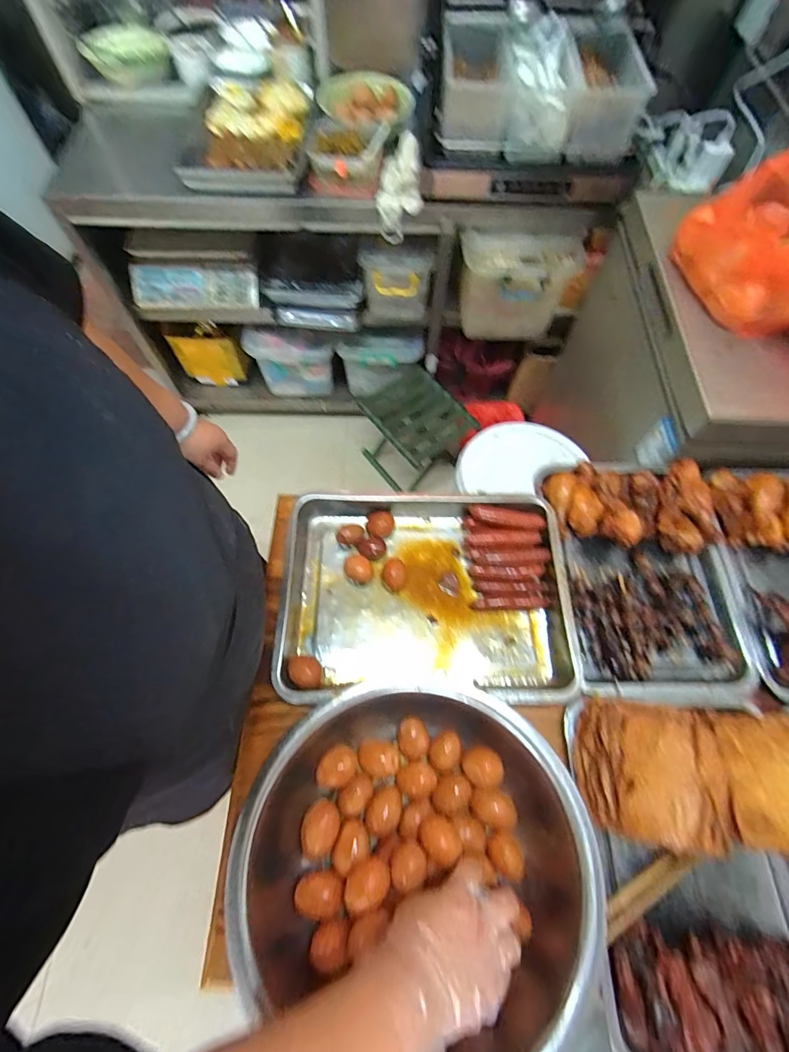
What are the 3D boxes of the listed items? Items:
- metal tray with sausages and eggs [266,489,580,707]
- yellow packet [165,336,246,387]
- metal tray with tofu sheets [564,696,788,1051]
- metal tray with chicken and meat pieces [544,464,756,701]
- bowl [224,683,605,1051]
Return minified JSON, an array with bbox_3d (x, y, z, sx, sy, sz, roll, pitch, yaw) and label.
[{"bbox_3d":[0.043,0.095,0.604,0.398,0.055,0.285,0,66,0],"label":"metal tray with sausages and eggs"},{"bbox_3d":[-0.626,-0.562,1.461,0.227,0.167,0.038,5,66,2],"label":"yellow packet"},{"bbox_3d":[0.352,0.367,0.462,0.263,0.098,0.332,0,66,0],"label":"metal tray with tofu sheets"},{"bbox_3d":[0.366,0.059,0.616,0.250,0.070,0.361,-5,66,-2],"label":"metal tray with chicken and meat pieces"},{"bbox_3d":[0.018,0.349,0.450,0.331,0.102,0.305,0,66,0],"label":"bowl"}]

